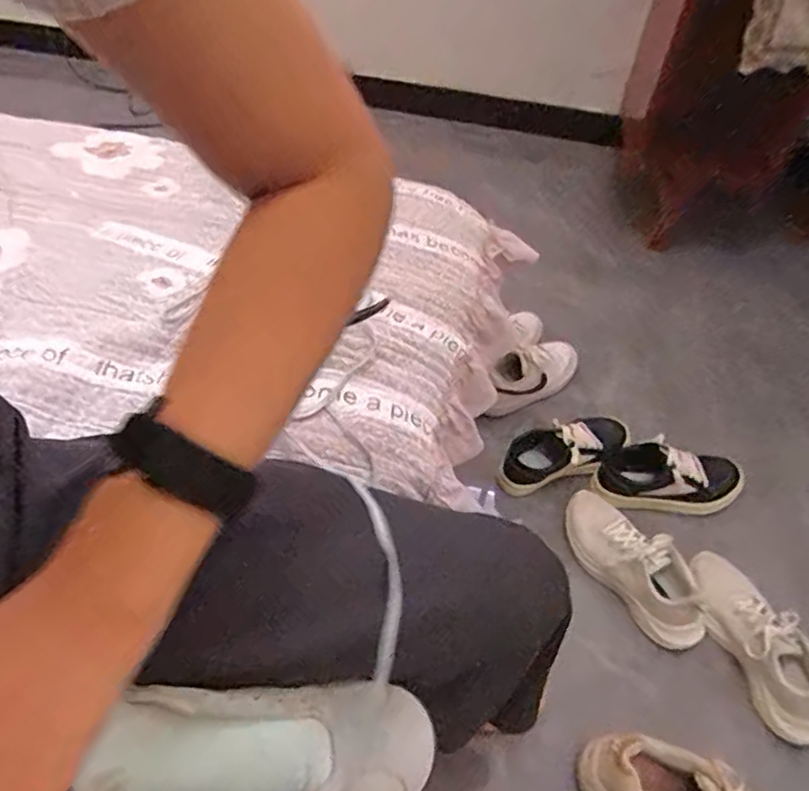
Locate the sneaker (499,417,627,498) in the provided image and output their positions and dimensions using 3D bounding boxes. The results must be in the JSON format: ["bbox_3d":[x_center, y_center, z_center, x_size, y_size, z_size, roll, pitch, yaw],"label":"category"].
[{"bbox_3d":[0.269,0.087,1.015,0.247,0.087,0.099,-23,53,-23],"label":"sneaker"}]

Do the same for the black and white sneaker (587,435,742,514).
[{"bbox_3d":[0.434,0.128,0.988,0.239,0.076,0.093,2,48,-3],"label":"black and white sneaker"}]

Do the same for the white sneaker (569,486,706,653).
[{"bbox_3d":[0.322,0.238,0.876,0.079,0.100,0.253,-17,51,-19],"label":"white sneaker"}]

